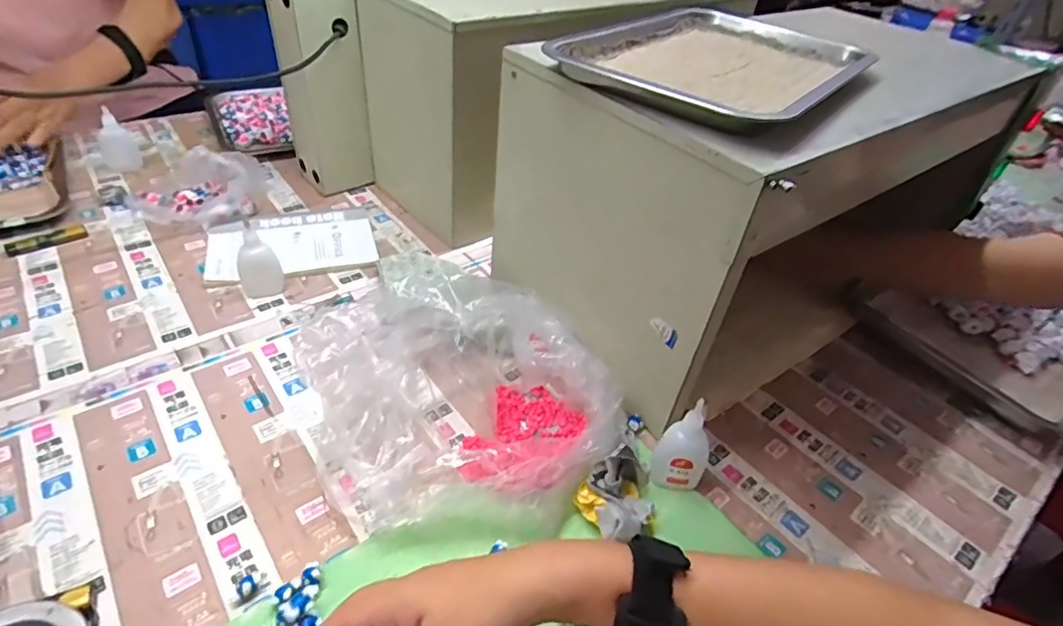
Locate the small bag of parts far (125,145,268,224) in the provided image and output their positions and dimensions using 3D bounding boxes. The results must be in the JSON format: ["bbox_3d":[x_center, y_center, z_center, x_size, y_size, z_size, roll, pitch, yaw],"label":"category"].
[{"bbox_3d":[-0.458,-0.186,0.760,0.164,0.056,0.163,-18,43,-27],"label":"small bag of parts far"}]

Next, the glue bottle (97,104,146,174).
[{"bbox_3d":[-0.582,-0.238,0.786,0.045,0.077,0.039,-22,48,-30],"label":"glue bottle"}]

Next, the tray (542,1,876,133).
[{"bbox_3d":[0.163,-0.222,0.497,0.190,0.027,0.285,31,46,25],"label":"tray"}]

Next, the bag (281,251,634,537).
[{"bbox_3d":[-0.057,0.060,0.489,0.281,0.119,0.204,-3,41,-12],"label":"bag"}]

